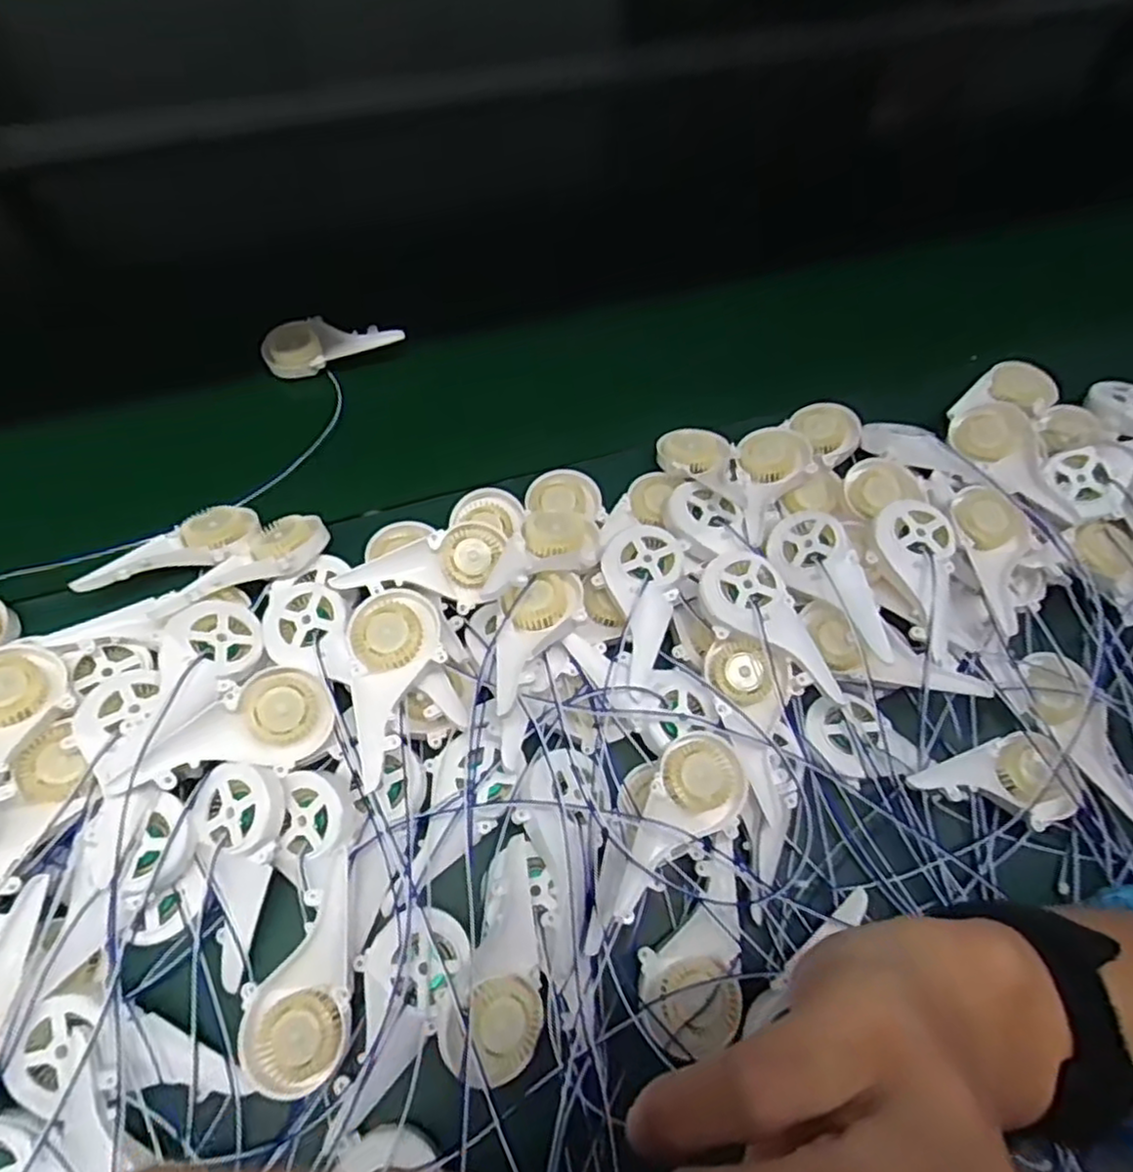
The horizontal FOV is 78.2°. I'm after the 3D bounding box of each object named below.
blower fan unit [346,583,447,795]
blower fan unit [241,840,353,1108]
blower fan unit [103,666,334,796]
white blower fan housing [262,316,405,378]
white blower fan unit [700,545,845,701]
[{"bbox_3d":[-0.079,0.046,0.336,0.044,0.021,0.092,-11,65,-9],"label":"blower fan unit"},{"bbox_3d":[-0.114,0.163,0.295,0.043,0.017,0.088,-3,64,-5],"label":"blower fan unit"},{"bbox_3d":[-0.155,0.066,0.317,0.090,0.020,0.046,-19,65,-32],"label":"blower fan unit"},{"bbox_3d":[-0.158,-0.165,0.469,0.089,0.017,0.035,-15,66,-11],"label":"white blower fan housing"},{"bbox_3d":[0.102,0.021,0.358,0.041,0.014,0.094,-21,67,-13],"label":"white blower fan unit"}]

